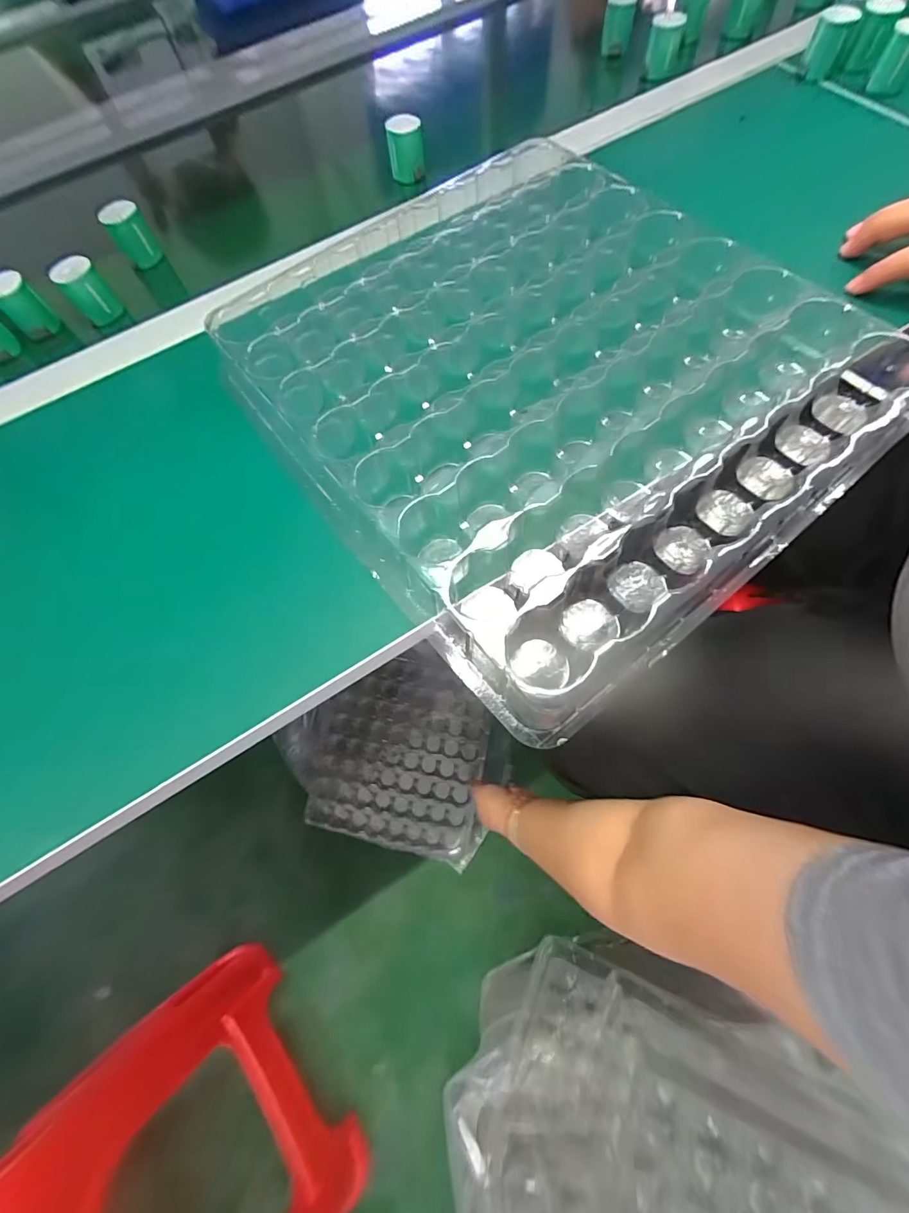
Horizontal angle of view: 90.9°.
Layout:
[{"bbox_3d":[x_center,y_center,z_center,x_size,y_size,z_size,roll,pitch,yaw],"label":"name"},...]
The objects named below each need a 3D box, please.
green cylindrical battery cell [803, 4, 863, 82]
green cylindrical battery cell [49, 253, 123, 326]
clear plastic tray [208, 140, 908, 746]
[{"bbox_3d":[0.337,-0.508,0.403,0.030,0.036,0.033,30,73,11],"label":"green cylindrical battery cell"},{"bbox_3d":[-0.296,-0.254,0.360,0.032,0.038,0.029,41,75,14],"label":"green cylindrical battery cell"},{"bbox_3d":[0.042,-0.162,0.287,0.314,0.053,0.377,-38,74,-12],"label":"clear plastic tray"}]

